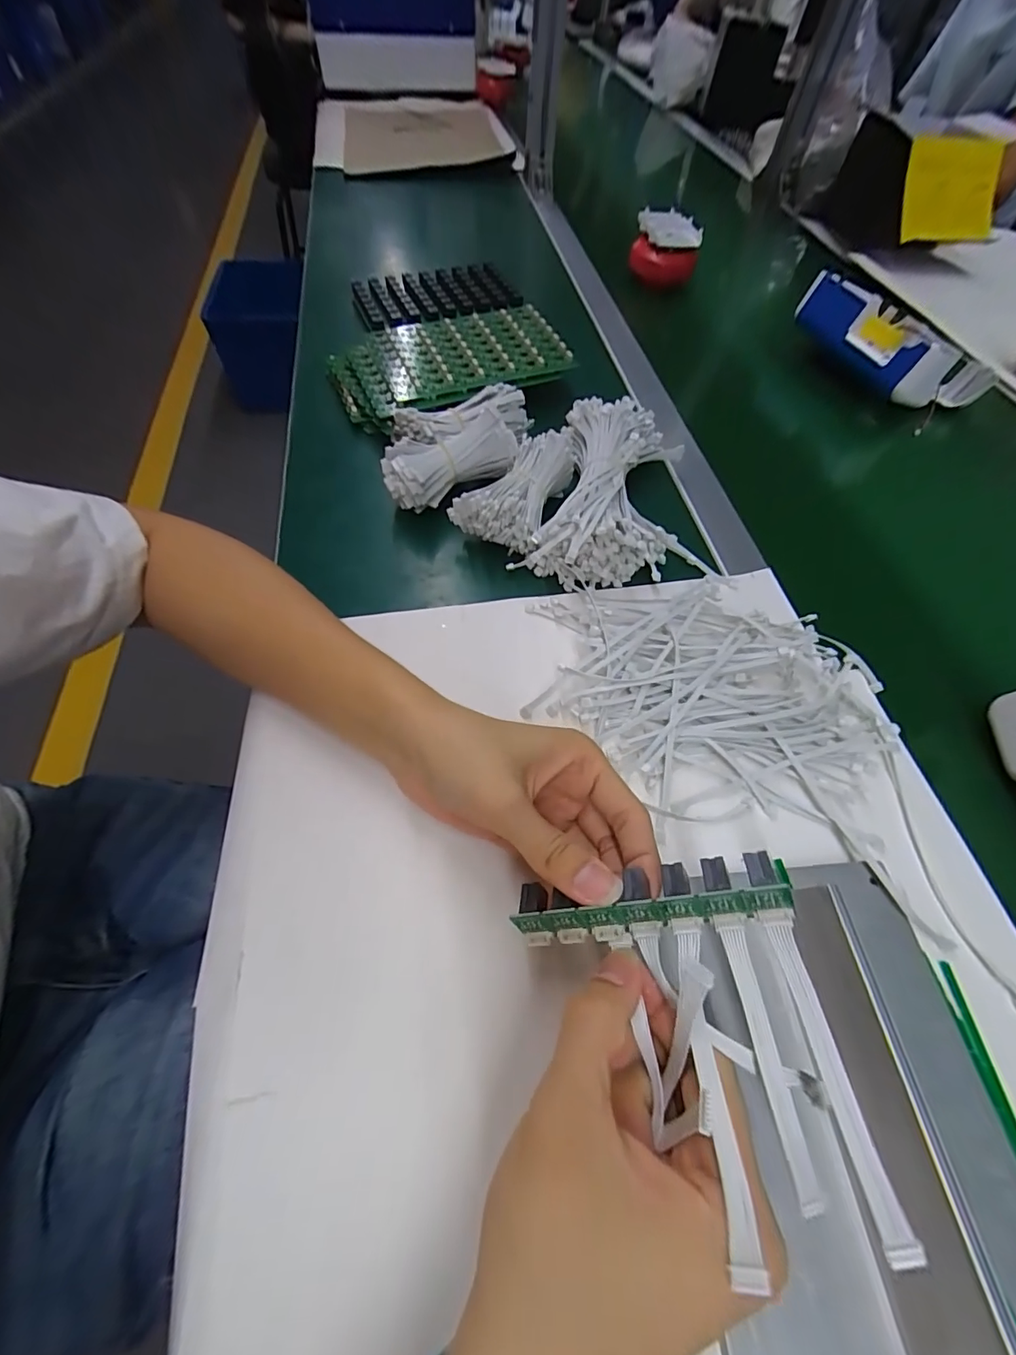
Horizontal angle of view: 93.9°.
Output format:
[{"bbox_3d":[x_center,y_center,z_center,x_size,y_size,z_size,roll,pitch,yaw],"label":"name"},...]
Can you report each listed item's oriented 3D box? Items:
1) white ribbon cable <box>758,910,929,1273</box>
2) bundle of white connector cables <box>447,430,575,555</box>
[{"bbox_3d":[0.106,0.127,0.157,0.009,0.008,0.090,-5,60,-7],"label":"white ribbon cable"},{"bbox_3d":[0.007,-0.153,0.385,0.068,0.053,0.103,23,63,12],"label":"bundle of white connector cables"}]

